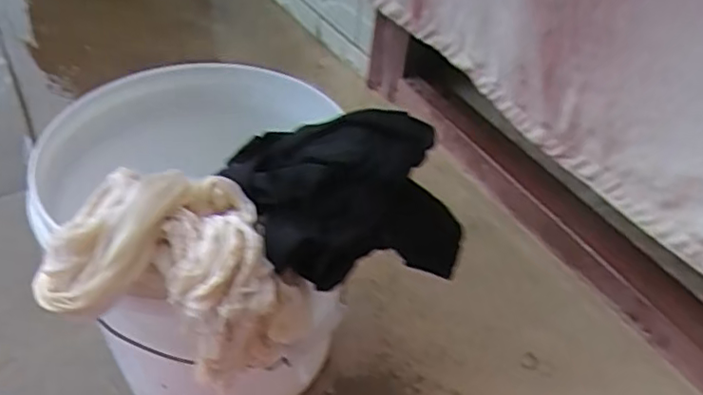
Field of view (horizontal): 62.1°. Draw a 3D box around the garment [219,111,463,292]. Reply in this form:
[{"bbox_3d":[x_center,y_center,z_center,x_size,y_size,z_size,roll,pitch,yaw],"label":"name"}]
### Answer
[{"bbox_3d":[-0.006,-0.014,0.408,0.136,0.079,0.136,4,42,-3],"label":"garment"}]

